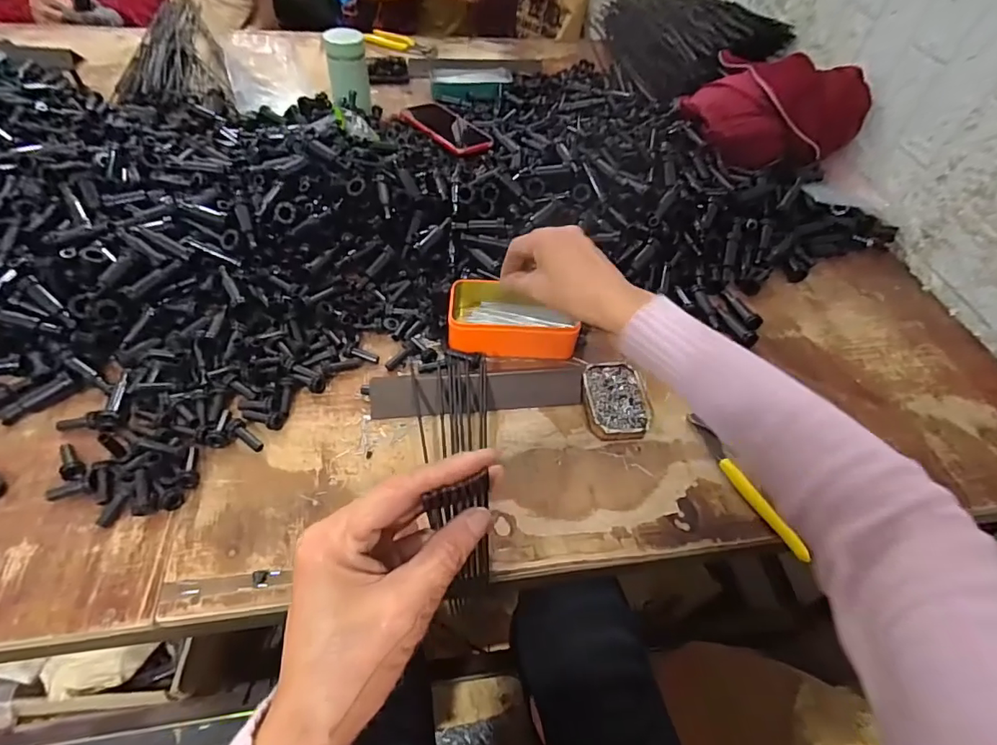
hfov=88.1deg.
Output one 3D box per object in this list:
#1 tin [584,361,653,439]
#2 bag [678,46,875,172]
[{"bbox_3d":[0.126,0.030,0.544,0.069,0.023,0.087,-6,53,-9],"label":"tin"},{"bbox_3d":[0.412,-0.392,0.770,0.241,0.109,0.151,28,54,16],"label":"bag"}]

